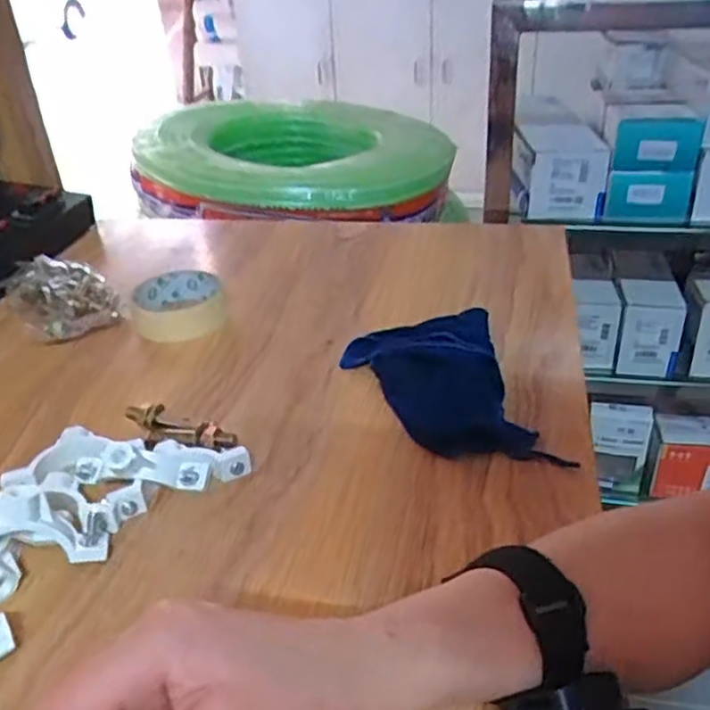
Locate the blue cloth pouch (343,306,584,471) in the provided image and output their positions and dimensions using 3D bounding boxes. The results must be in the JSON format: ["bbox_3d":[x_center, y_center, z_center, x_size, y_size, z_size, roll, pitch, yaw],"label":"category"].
[{"bbox_3d":[0.064,0.021,0.505,0.113,0.032,0.171,-8,32,-8],"label":"blue cloth pouch"}]

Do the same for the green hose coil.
[{"bbox_3d":[-0.088,-0.324,1.126,0.470,0.114,0.431,-2,31,3],"label":"green hose coil"}]

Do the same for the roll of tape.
[{"bbox_3d":[-0.162,-0.049,0.641,0.079,0.029,0.079,-9,32,-8],"label":"roll of tape"}]

